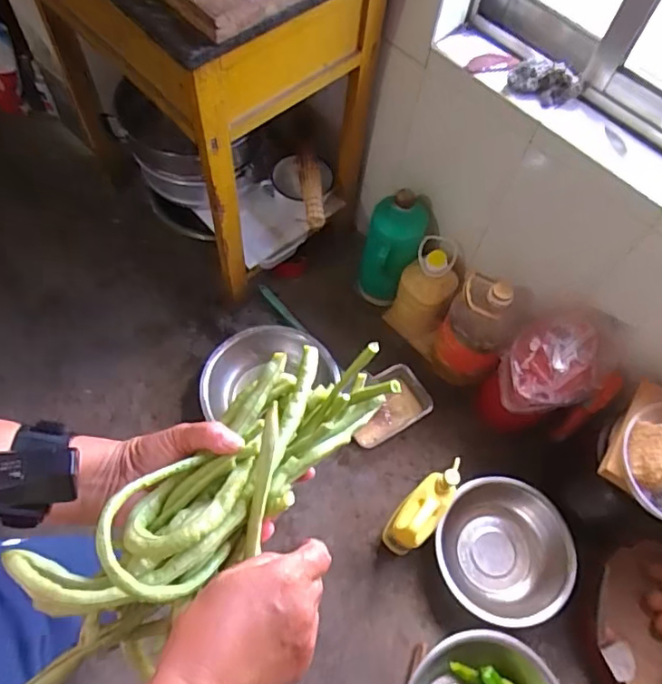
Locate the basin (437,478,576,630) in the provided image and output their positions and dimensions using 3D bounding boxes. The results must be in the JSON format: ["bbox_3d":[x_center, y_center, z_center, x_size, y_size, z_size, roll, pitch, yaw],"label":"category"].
[{"bbox_3d":[0.351,0.419,1.158,0.258,0.118,0.279,-6,64,-6],"label":"basin"}]

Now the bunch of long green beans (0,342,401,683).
[{"bbox_3d":[-0.080,0.105,0.399,0.088,0.103,0.286,42,66,17],"label":"bunch of long green beans"}]

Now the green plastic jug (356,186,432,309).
[{"bbox_3d":[0.137,-0.200,1.304,0.119,0.305,0.111,1,63,-2],"label":"green plastic jug"}]

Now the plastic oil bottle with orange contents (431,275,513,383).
[{"bbox_3d":[0.319,-0.036,1.234,0.146,0.309,0.141,29,66,11],"label":"plastic oil bottle with orange contents"}]

